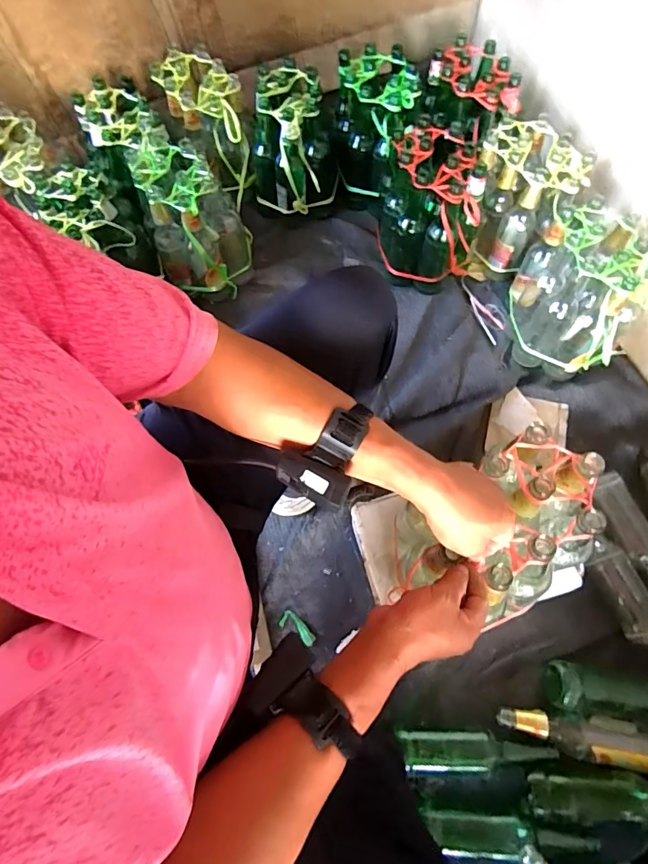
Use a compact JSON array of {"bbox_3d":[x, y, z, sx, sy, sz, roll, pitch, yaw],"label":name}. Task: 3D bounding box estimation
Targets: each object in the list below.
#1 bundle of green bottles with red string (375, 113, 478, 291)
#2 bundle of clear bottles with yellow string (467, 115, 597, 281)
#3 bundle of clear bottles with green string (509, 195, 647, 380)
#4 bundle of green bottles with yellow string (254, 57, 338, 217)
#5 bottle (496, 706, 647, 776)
[{"bbox_3d":[0.233,-0.496,0.992,0.201,0.243,0.250,-2,68,2],"label":"bundle of green bottles with red string"},{"bbox_3d":[0.441,-0.513,1.022,0.206,0.262,0.213,8,69,6],"label":"bundle of clear bottles with yellow string"},{"bbox_3d":[0.509,-0.283,0.903,0.249,0.228,0.228,32,73,14],"label":"bundle of clear bottles with green string"},{"bbox_3d":[-0.074,-0.696,1.098,0.202,0.252,0.237,-3,68,2],"label":"bundle of green bottles with yellow string"},{"bbox_3d":[0.422,0.489,0.711,0.270,0.059,0.062,7,69,6],"label":"bottle"}]

